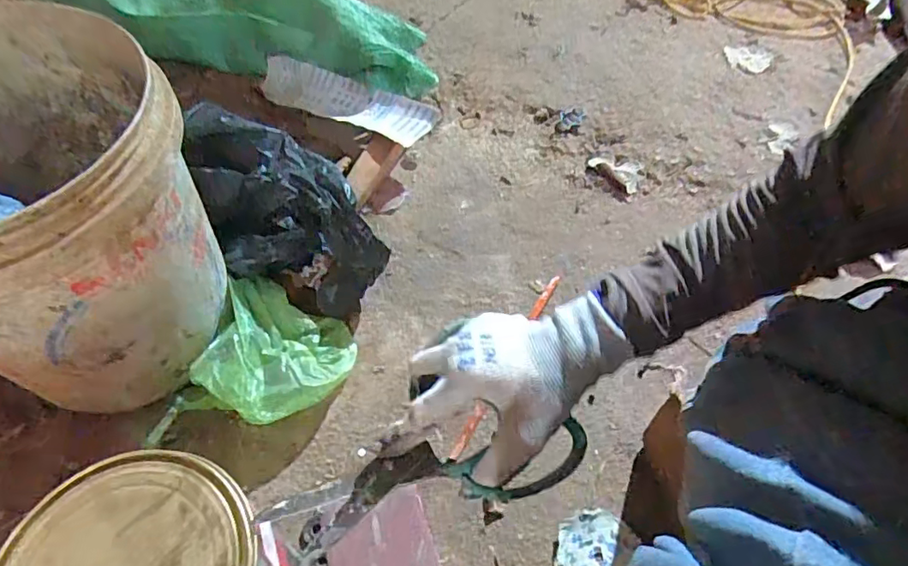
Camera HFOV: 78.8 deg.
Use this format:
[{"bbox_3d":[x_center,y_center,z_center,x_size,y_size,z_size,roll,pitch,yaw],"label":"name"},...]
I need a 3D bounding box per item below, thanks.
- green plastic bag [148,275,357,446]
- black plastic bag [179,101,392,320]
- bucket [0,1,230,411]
[{"bbox_3d":[-0.226,0.097,0.652,0.186,0.081,0.197,13,52,7],"label":"green plastic bag"},{"bbox_3d":[-0.230,-0.087,0.735,0.163,0.176,0.270,-27,58,-22],"label":"black plastic bag"},{"bbox_3d":[-0.403,-0.055,0.555,0.302,0.297,0.284,1,52,-2],"label":"bucket"}]

